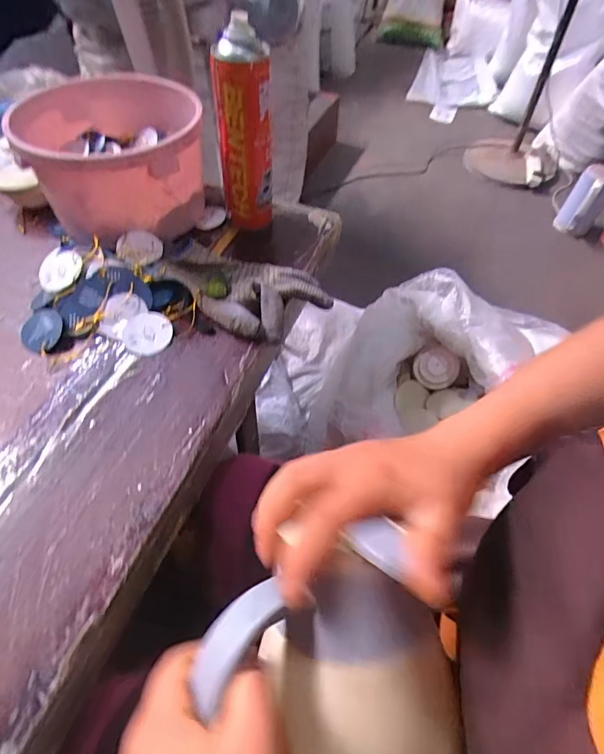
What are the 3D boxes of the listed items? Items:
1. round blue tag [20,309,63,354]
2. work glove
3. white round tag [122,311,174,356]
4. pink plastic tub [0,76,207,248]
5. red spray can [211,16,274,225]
[{"bbox_3d":[-0.284,-0.050,0.472,0.049,0.004,0.050,-2,71,7],"label":"round blue tag"},{"bbox_3d":[-0.069,-0.114,0.521,0.183,0.038,0.124,34,59,21],"label":"work glove"},{"bbox_3d":[-0.170,-0.048,0.480,0.050,0.004,0.050,3,76,-11],"label":"white round tag"},{"bbox_3d":[-0.236,-0.286,0.568,0.200,0.126,0.230,-15,55,-13],"label":"pink plastic tub"},{"bbox_3d":[-0.069,-0.291,0.530,0.062,0.221,0.055,-3,53,-4],"label":"red spray can"}]

